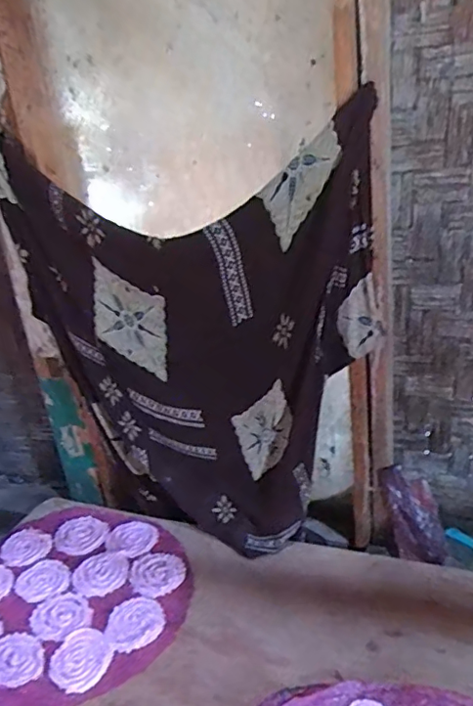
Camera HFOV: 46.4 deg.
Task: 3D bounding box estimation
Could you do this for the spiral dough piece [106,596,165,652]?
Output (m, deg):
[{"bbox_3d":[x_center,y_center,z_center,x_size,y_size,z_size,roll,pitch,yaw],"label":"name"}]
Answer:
[{"bbox_3d":[-0.131,0.346,0.716,0.071,0.011,0.079,-12,23,-11],"label":"spiral dough piece"}]

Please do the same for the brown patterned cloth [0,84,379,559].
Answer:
[{"bbox_3d":[-0.069,-0.006,0.789,0.514,0.599,0.080,1,21,19],"label":"brown patterned cloth"}]

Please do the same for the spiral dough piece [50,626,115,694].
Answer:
[{"bbox_3d":[-0.189,0.367,0.668,0.070,0.008,0.076,-23,27,-32],"label":"spiral dough piece"}]

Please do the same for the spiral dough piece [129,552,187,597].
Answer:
[{"bbox_3d":[-0.114,0.316,0.796,0.075,0.013,0.082,-6,23,3],"label":"spiral dough piece"}]

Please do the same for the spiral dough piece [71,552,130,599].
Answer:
[{"bbox_3d":[-0.197,0.320,0.803,0.080,0.010,0.077,-6,23,3],"label":"spiral dough piece"}]

